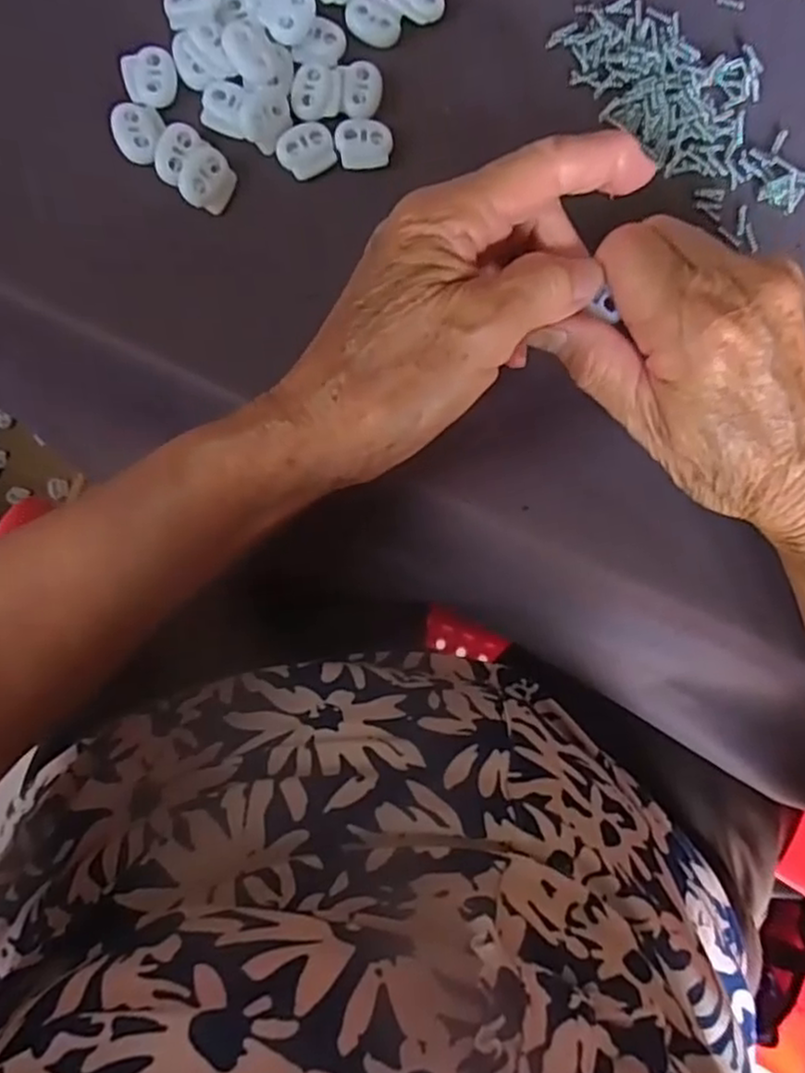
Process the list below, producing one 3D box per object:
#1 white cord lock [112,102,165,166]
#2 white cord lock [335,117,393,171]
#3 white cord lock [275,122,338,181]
[{"bbox_3d":[-0.098,-0.151,0.271,0.018,0.005,0.023,-10,87,-7],"label":"white cord lock"},{"bbox_3d":[-0.015,-0.153,0.281,0.022,0.004,0.019,-10,87,-7],"label":"white cord lock"},{"bbox_3d":[-0.037,-0.149,0.280,0.021,0.004,0.018,-27,89,-8],"label":"white cord lock"}]

